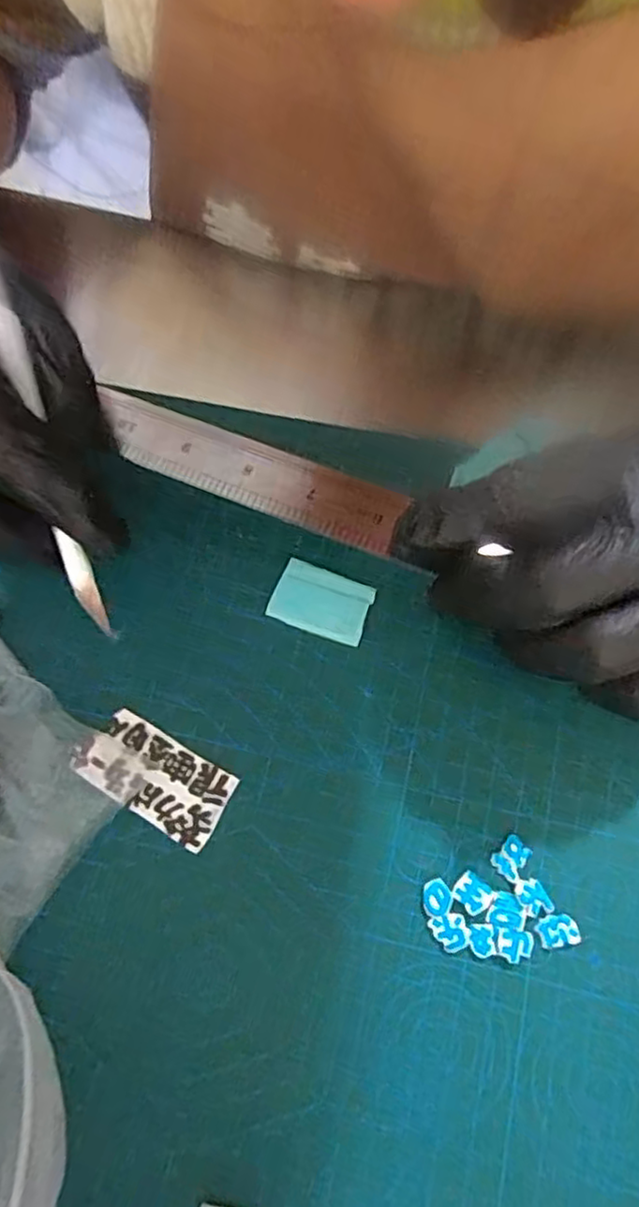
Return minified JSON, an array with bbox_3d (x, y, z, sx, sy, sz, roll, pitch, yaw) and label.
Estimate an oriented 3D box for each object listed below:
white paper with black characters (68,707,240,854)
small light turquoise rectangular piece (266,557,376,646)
[{"bbox_3d":[-0.061,0.062,0.246,0.057,0.004,0.028,29,76,11],"label":"white paper with black characters"},{"bbox_3d":[0.001,-0.001,0.261,0.037,0.004,0.025,20,74,9],"label":"small light turquoise rectangular piece"}]

